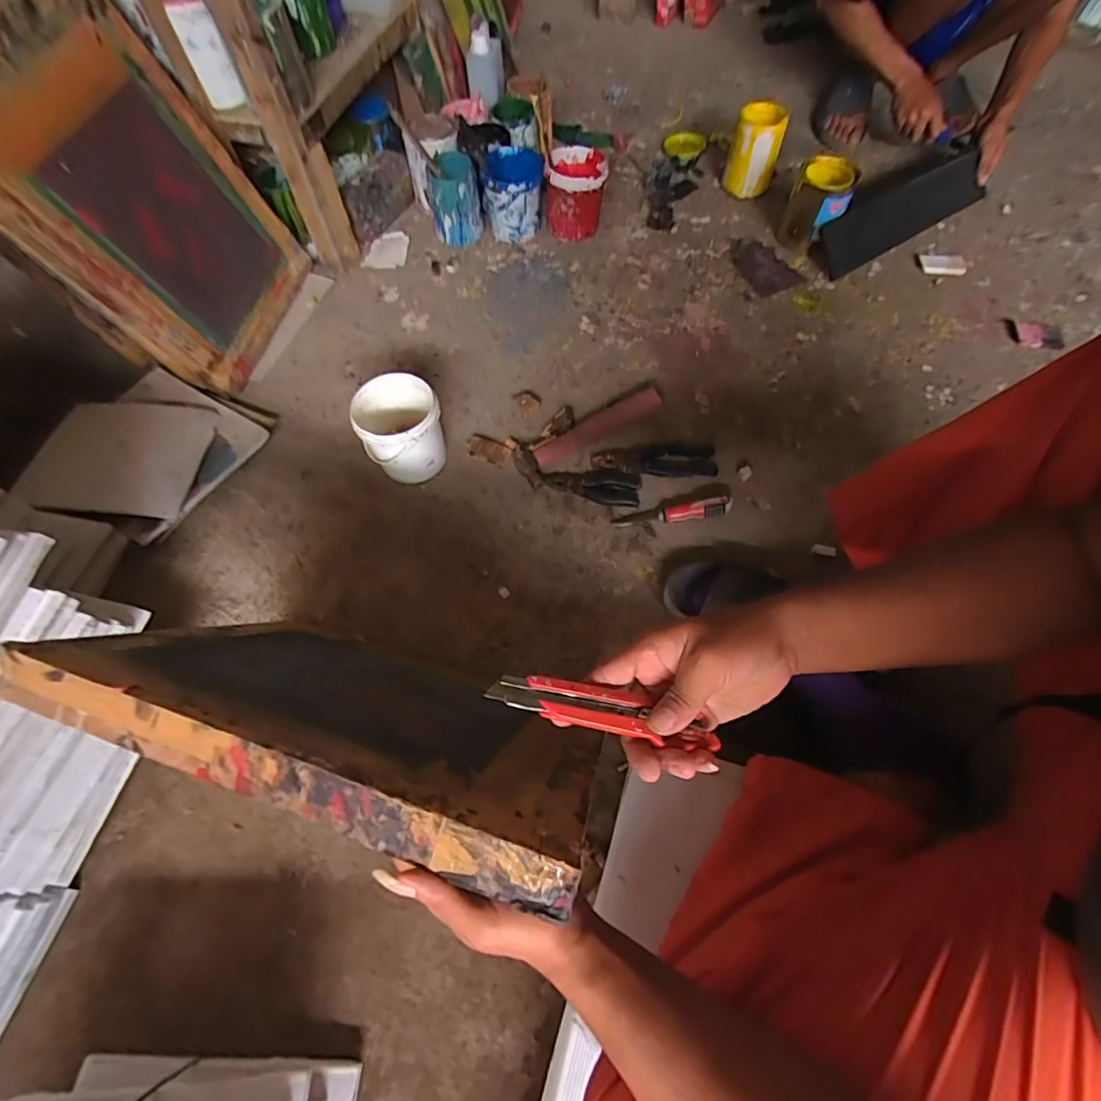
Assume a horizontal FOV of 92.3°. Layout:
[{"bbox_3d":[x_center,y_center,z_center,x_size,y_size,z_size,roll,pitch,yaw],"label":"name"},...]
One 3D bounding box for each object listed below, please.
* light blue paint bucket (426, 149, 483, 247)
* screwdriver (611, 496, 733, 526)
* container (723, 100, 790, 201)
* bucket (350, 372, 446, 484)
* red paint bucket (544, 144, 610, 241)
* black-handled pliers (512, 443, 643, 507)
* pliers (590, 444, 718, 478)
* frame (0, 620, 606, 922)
[{"bbox_3d":[-0.192,-0.710,1.074,0.097,0.136,0.106,-1,63,2],"label":"light blue paint bucket"},{"bbox_3d":[0.182,-0.059,0.789,0.173,0.036,0.022,-3,63,1],"label":"screwdriver"},{"bbox_3d":[0.418,-0.815,1.078,0.102,0.163,0.080,15,64,10],"label":"container"},{"bbox_3d":[-0.228,-0.183,0.820,0.121,0.127,0.121,-1,63,2],"label":"bucket"},{"bbox_3d":[0.051,-0.722,1.080,0.121,0.128,0.123,2,63,3],"label":"red paint bucket"},{"bbox_3d":[0.038,-0.116,0.821,0.204,0.027,0.059,15,64,8],"label":"black-handled pliers"},{"bbox_3d":[0.166,-0.145,0.842,0.194,0.019,0.057,-2,63,1],"label":"pliers"},{"bbox_3d":[-0.170,0.147,0.513,0.436,0.331,0.036,15,91,9],"label":"frame"}]

